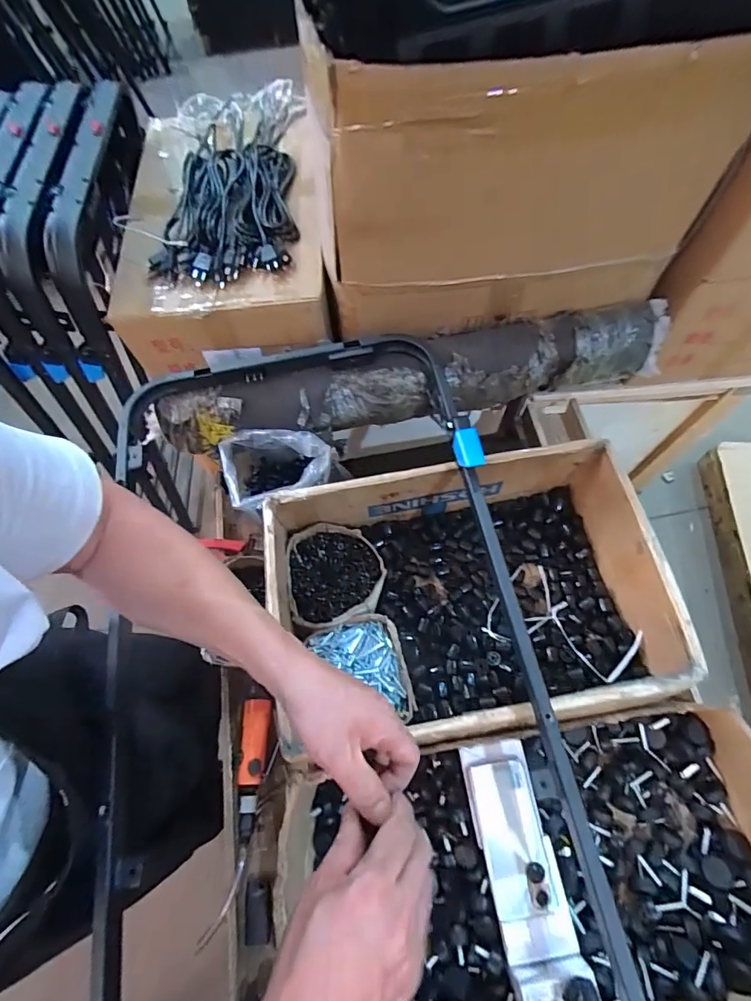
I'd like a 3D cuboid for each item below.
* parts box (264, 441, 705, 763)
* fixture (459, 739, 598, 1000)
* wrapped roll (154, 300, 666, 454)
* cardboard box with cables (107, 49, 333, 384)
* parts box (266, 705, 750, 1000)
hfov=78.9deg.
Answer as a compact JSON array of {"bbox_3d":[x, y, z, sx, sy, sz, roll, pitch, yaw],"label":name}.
[{"bbox_3d":[0.127,0.138,0.673,0.517,0.168,0.333,-11,66,-2],"label":"parts box"},{"bbox_3d":[0.176,0.452,0.532,0.089,0.048,0.300,-12,66,-2],"label":"fixture"},{"bbox_3d":[0.067,-0.205,0.759,0.856,0.108,0.137,-13,66,-3],"label":"wrapped roll"},{"bbox_3d":[-0.279,-0.521,0.862,0.366,0.132,0.587,-8,66,-1],"label":"cardboard box with cables"},{"bbox_3d":[0.196,0.461,0.545,0.575,0.142,0.314,-10,66,-2],"label":"parts box"}]

